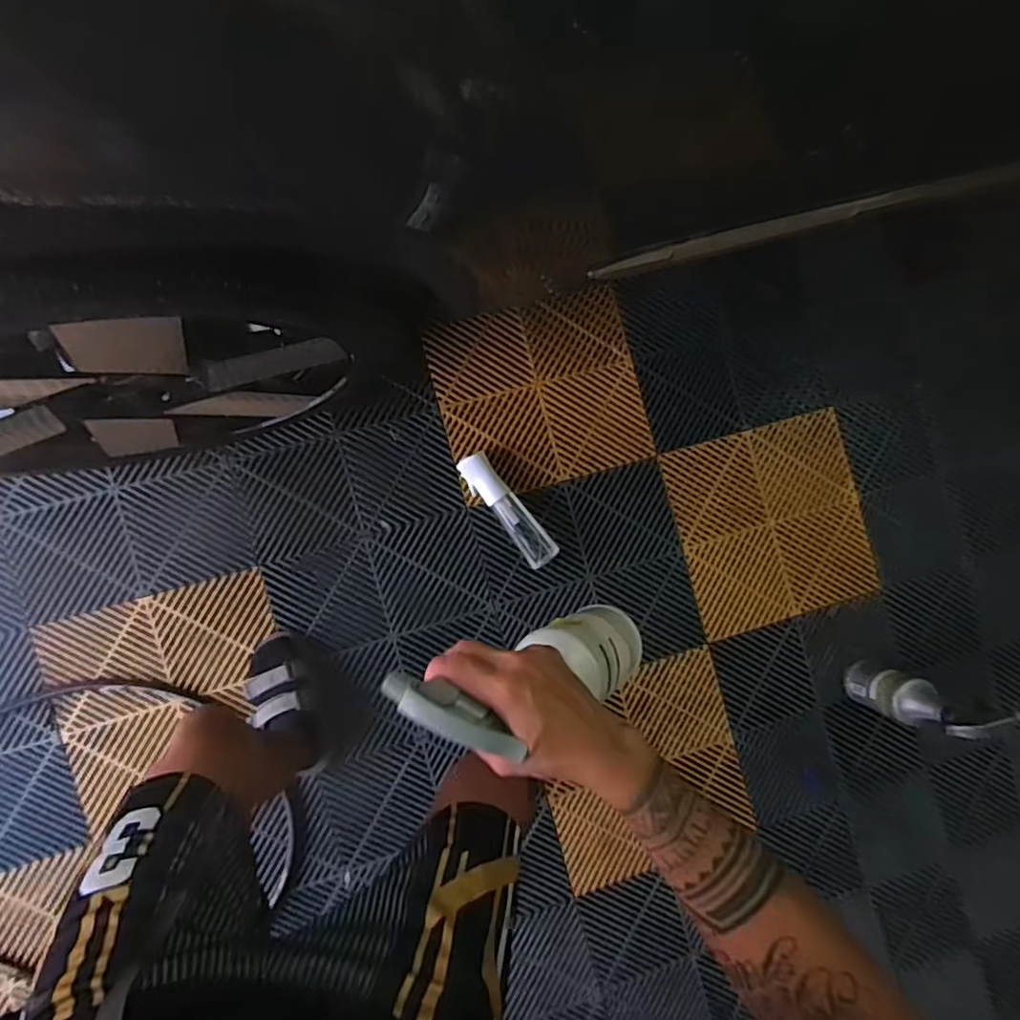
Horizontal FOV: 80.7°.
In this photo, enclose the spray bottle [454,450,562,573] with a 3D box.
[{"bbox_3d":[-0.006,-0.001,1.159,0.061,0.051,0.247,-39,95,-5],"label":"spray bottle"}]

